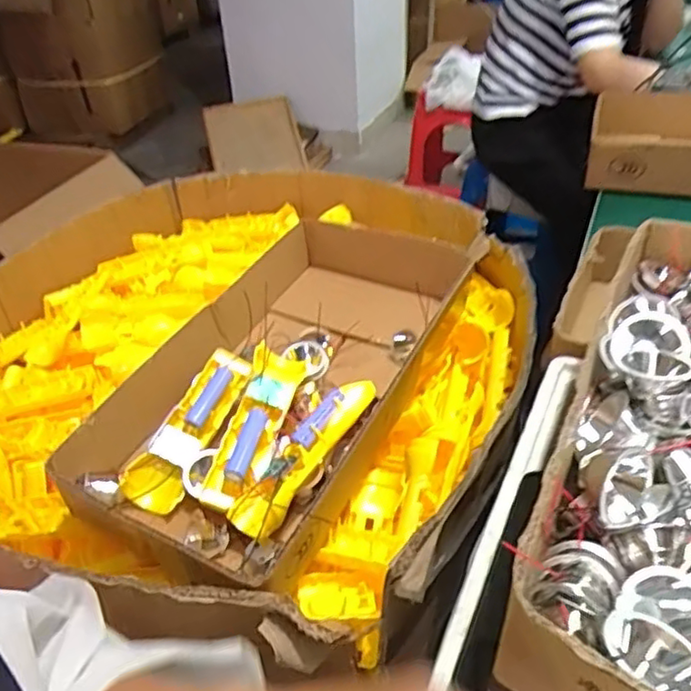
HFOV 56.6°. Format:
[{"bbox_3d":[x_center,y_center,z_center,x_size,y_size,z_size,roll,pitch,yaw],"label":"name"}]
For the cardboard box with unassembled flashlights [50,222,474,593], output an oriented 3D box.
[{"bbox_3d":[-0.044,0.011,0.644,0.233,0.090,0.471,16,42,23],"label":"cardboard box with unassembled flashlights"}]

